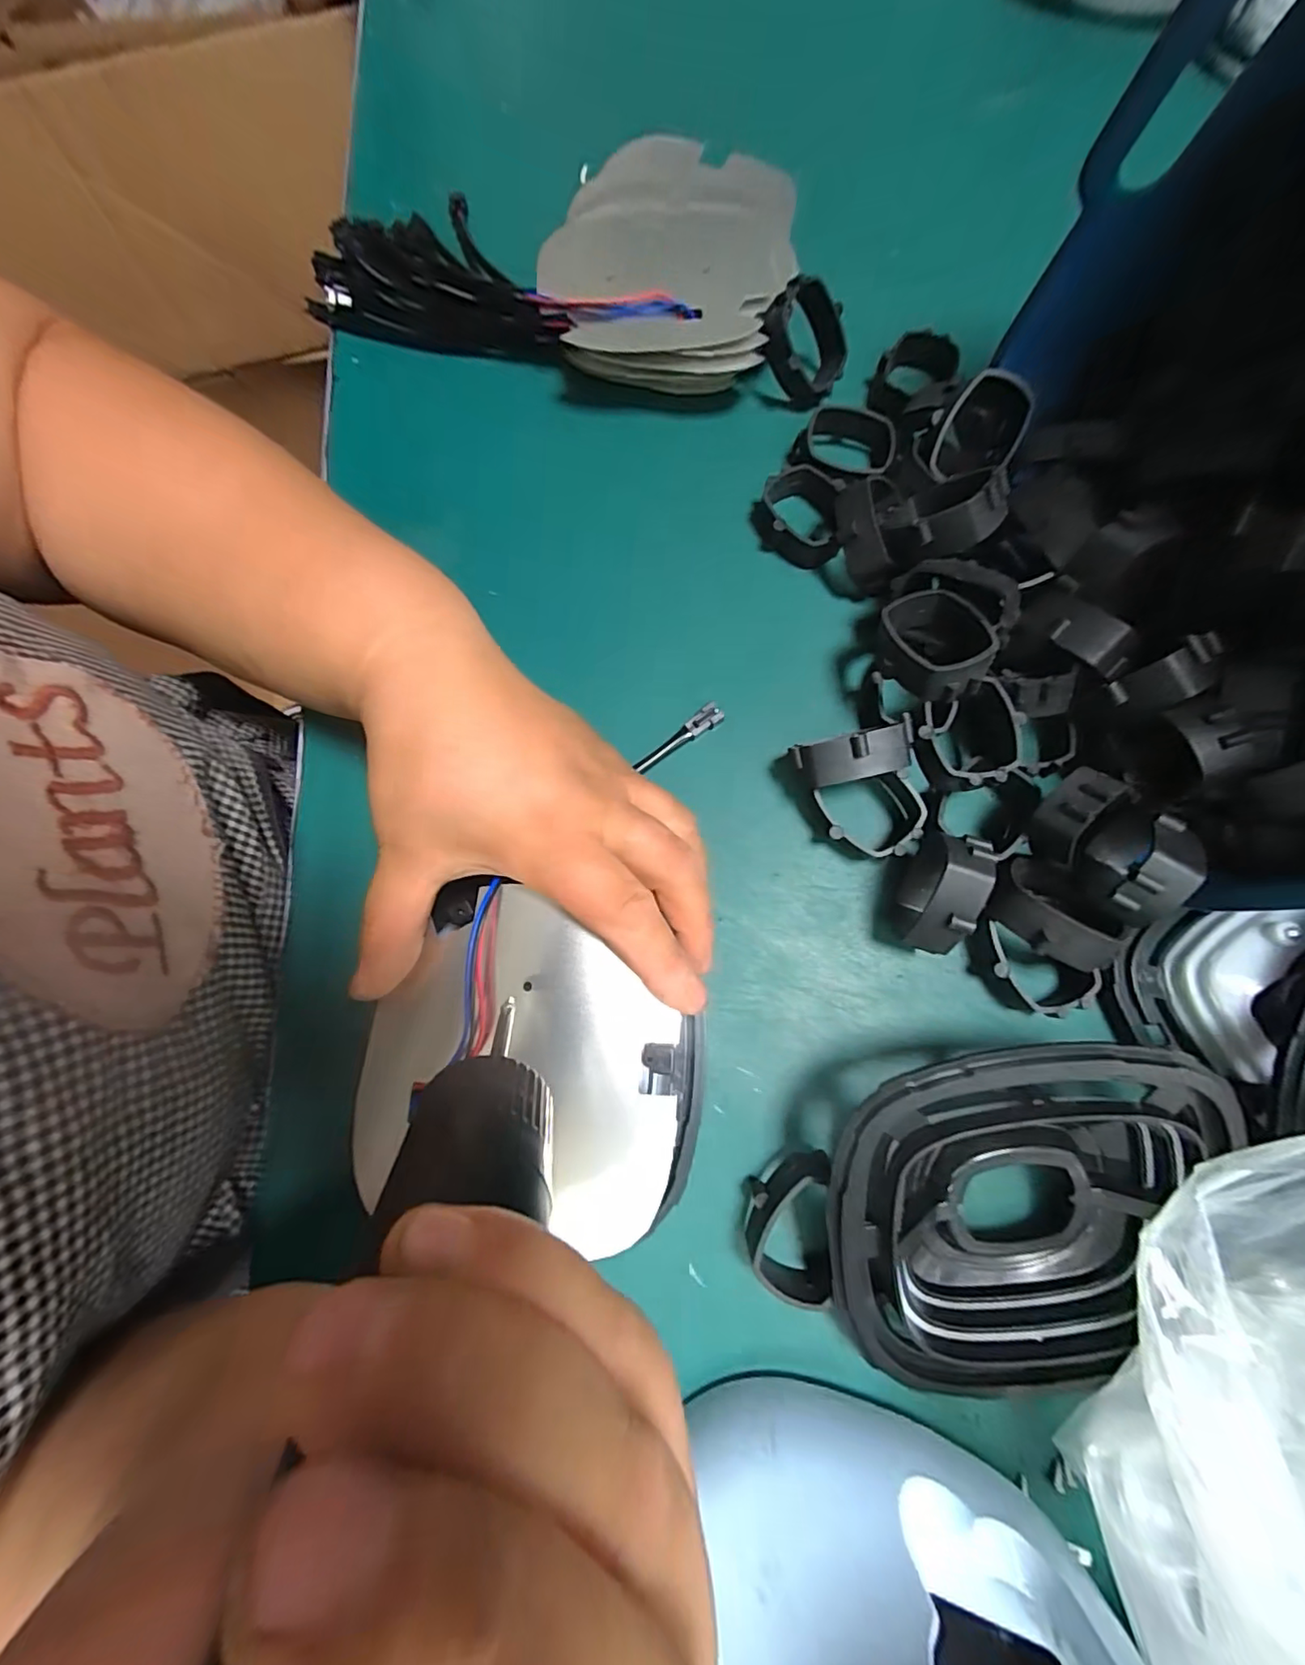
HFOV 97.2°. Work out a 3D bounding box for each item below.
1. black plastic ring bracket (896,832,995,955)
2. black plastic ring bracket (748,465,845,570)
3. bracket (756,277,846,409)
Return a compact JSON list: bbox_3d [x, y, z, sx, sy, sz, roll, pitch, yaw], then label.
[{"bbox_3d":[0.117,0.024,0.236,0.019,0.046,0.049,16,76,5],"label":"black plastic ring bracket"},{"bbox_3d":[0.074,-0.160,0.296,0.043,0.025,0.045,4,76,2],"label":"black plastic ring bracket"},{"bbox_3d":[0.079,-0.258,0.303,0.041,0.052,0.021,-56,44,9],"label":"bracket"}]

